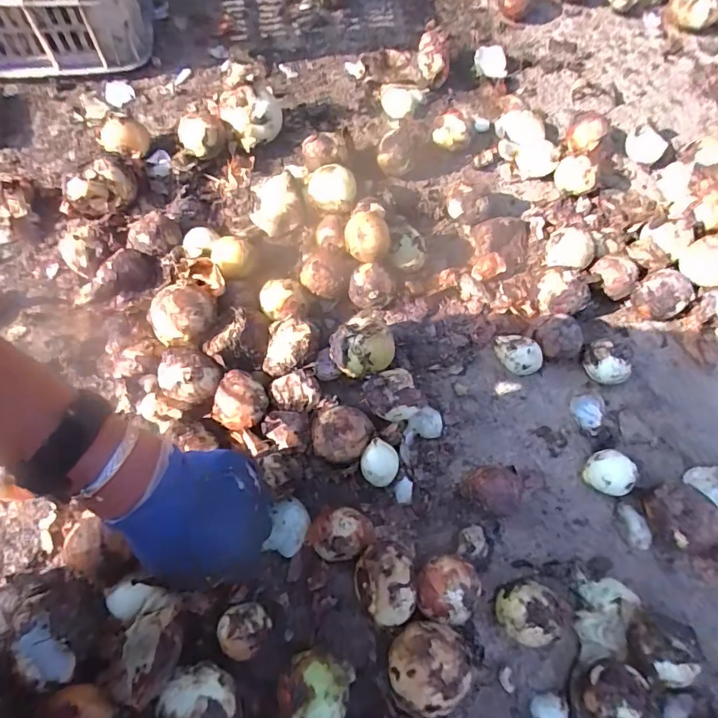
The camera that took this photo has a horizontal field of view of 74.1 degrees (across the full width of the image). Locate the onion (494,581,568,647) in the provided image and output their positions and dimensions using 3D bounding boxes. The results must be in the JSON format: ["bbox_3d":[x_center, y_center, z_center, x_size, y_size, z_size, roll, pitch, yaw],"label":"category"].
[{"bbox_3d":[0.162,0.242,0.452,0.062,0.048,0.050,21,69,5],"label":"onion"}]

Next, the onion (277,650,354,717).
[{"bbox_3d":[-0.040,0.296,0.425,0.061,0.060,0.059,1,68,-3],"label":"onion"}]

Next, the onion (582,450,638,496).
[{"bbox_3d":[0.267,0.123,0.512,0.046,0.038,0.044,1,68,-3],"label":"onion"}]

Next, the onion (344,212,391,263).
[{"bbox_3d":[0.009,-0.141,0.549,0.052,0.048,0.047,5,68,-2],"label":"onion"}]

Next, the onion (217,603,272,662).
[{"bbox_3d":[-0.105,0.249,0.438,0.042,0.049,0.044,1,68,-3],"label":"onion"}]

